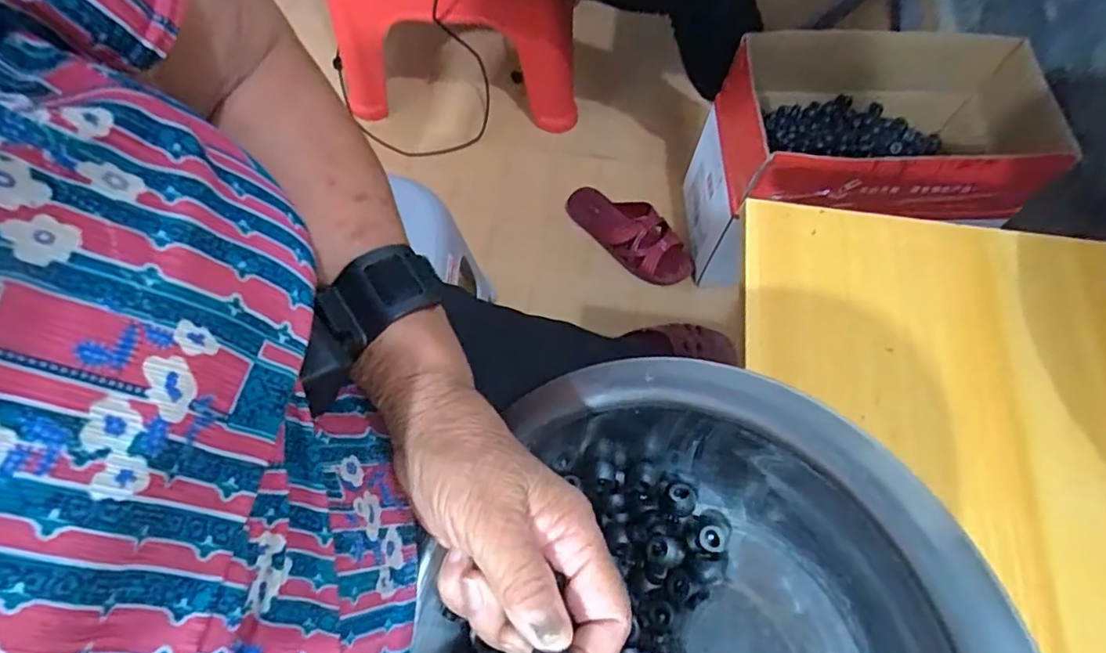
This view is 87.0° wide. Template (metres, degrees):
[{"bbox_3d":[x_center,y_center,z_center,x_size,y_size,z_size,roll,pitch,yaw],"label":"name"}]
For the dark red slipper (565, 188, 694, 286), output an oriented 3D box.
[{"bbox_3d":[0.126,-0.153,0.971,0.235,0.055,0.093,43,73,14],"label":"dark red slipper"}]

